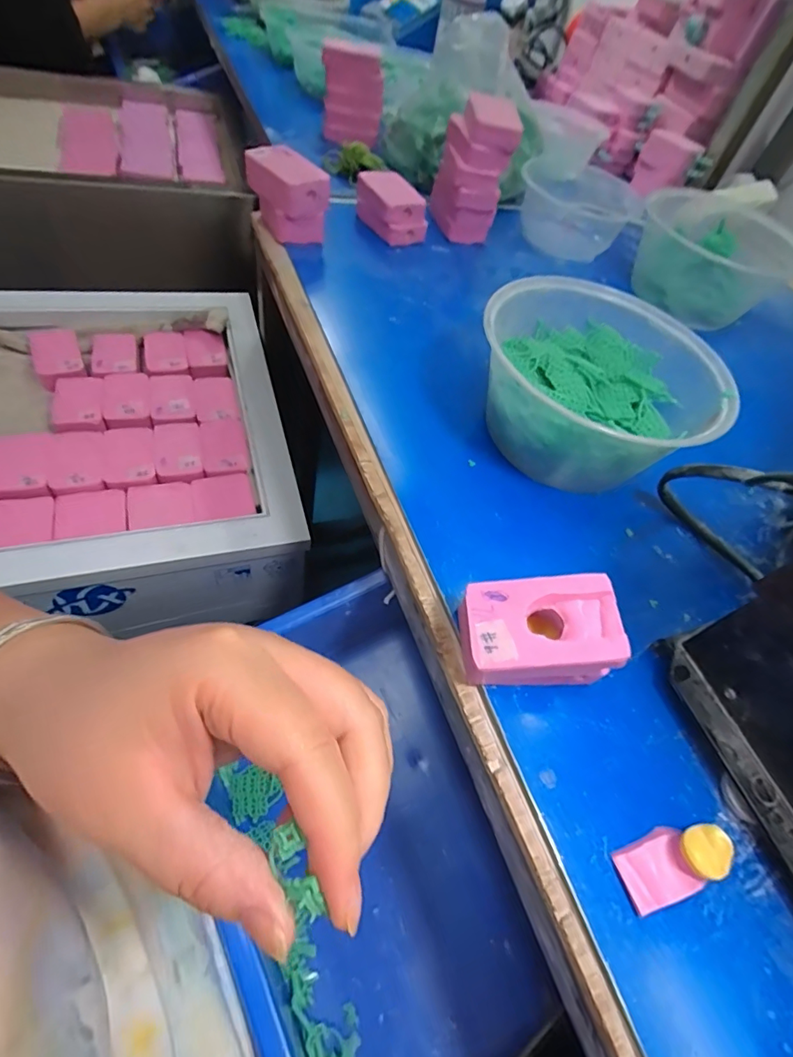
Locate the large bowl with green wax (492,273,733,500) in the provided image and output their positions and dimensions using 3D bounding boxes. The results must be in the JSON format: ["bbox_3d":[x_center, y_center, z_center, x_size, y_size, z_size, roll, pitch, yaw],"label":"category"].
[{"bbox_3d":[0.138,-0.103,0.351,0.154,0.073,0.147,6,54,-8],"label":"large bowl with green wax"}]

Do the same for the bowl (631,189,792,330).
[{"bbox_3d":[0.348,-0.311,0.558,0.149,0.070,0.203,27,54,7],"label":"bowl"}]

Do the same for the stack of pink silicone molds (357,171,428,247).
[{"bbox_3d":[-0.007,-0.334,0.520,0.056,0.040,0.078,-21,61,-23],"label":"stack of pink silicone molds"}]

